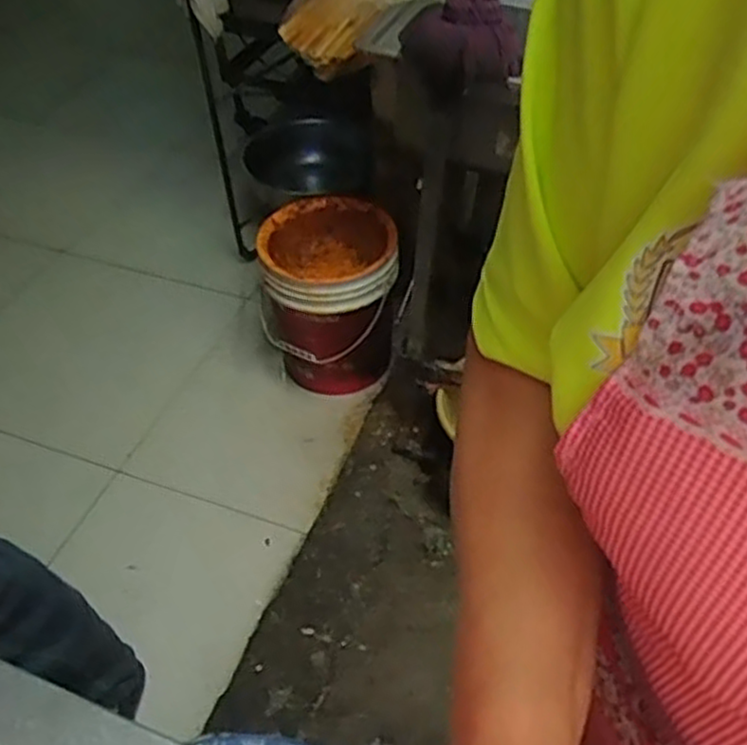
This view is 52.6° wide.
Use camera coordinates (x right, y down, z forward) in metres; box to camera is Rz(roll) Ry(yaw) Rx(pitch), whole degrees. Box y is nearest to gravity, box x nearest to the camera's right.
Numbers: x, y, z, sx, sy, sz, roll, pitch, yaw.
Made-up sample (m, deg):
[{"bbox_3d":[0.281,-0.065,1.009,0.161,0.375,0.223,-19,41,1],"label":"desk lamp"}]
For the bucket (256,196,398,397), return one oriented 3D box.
[{"bbox_3d":[-0.098,-0.168,1.690,0.288,0.365,0.300,-1,47,1],"label":"bucket"}]

